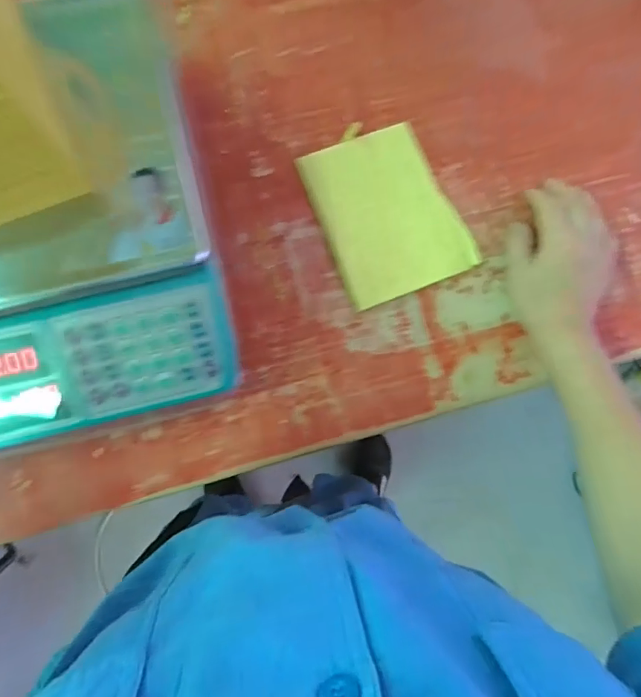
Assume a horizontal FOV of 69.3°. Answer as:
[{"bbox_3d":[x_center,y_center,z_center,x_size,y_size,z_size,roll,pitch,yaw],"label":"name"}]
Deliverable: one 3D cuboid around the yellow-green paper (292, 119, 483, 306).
[{"bbox_3d":[0.063,-0.131,0.442,0.123,0.011,0.159,-22,85,-6],"label":"yellow-green paper"}]

